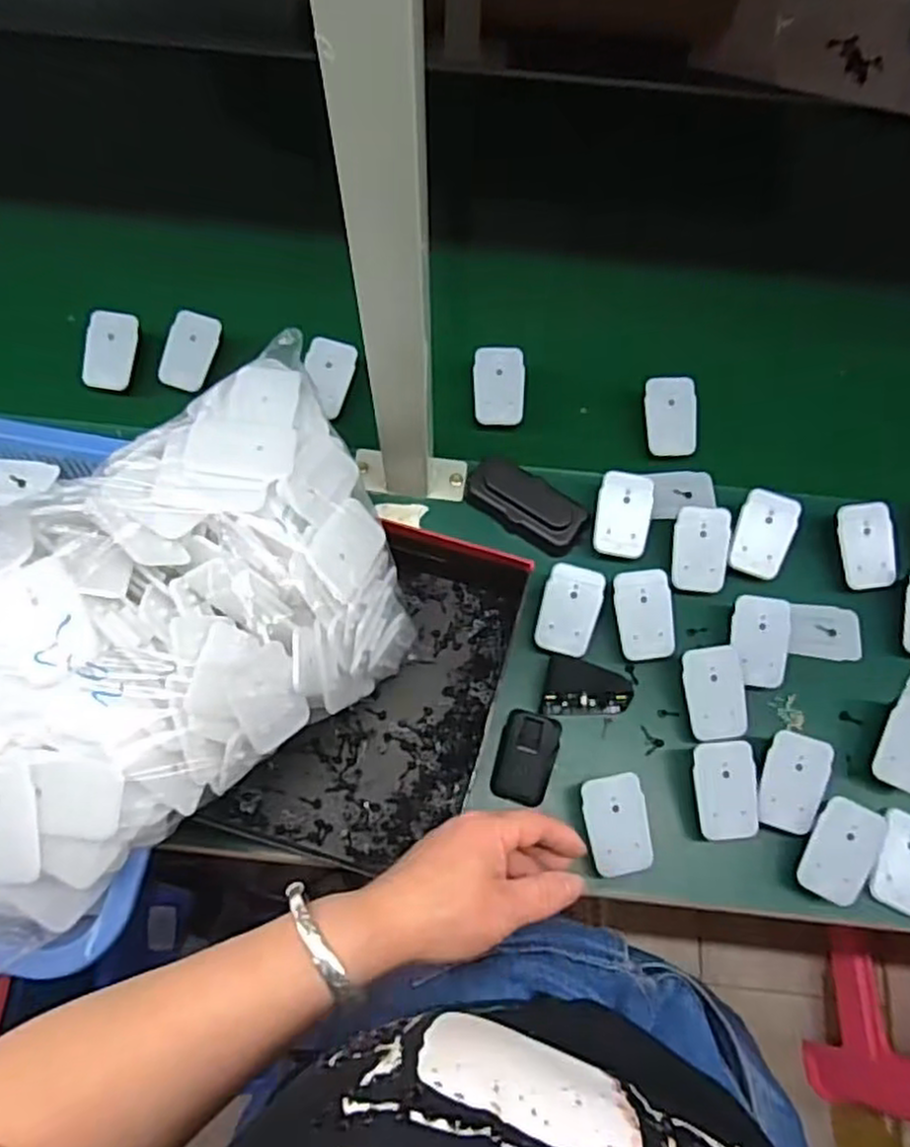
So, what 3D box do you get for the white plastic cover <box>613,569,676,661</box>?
[{"bbox_3d":[0.154,0.034,0.591,0.046,0.008,0.070,-6,87,-4],"label":"white plastic cover"}]

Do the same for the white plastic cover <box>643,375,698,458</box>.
[{"bbox_3d":[0.196,-0.142,0.661,0.044,0.004,0.069,-4,96,8],"label":"white plastic cover"}]

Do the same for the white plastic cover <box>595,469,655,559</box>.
[{"bbox_3d":[0.143,-0.050,0.619,0.045,0.004,0.070,9,87,7],"label":"white plastic cover"}]

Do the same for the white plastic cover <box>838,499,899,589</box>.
[{"bbox_3d":[0.349,-0.023,0.615,0.044,0.004,0.071,-8,86,3],"label":"white plastic cover"}]

